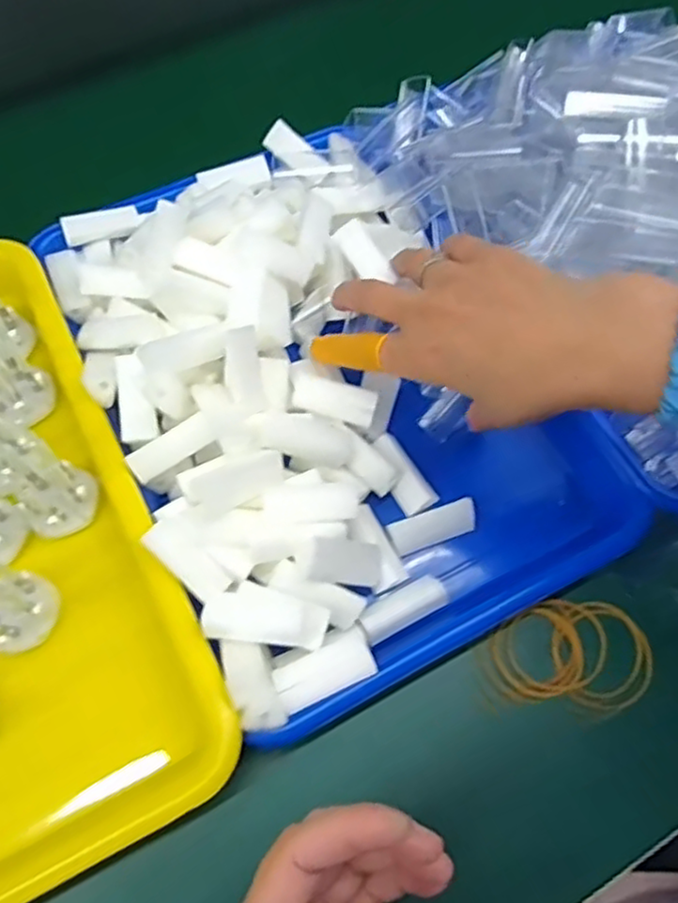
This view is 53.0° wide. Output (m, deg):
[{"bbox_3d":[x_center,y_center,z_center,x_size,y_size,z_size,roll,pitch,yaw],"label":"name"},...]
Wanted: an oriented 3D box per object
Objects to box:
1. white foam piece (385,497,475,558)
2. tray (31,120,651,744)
[{"bbox_3d":[0.050,0.041,0.362,0.045,0.007,0.019,-18,89,-14],"label":"white foam piece"},{"bbox_3d":[-0.010,-0.043,0.380,0.228,0.070,0.320,-26,67,-12],"label":"tray"}]

